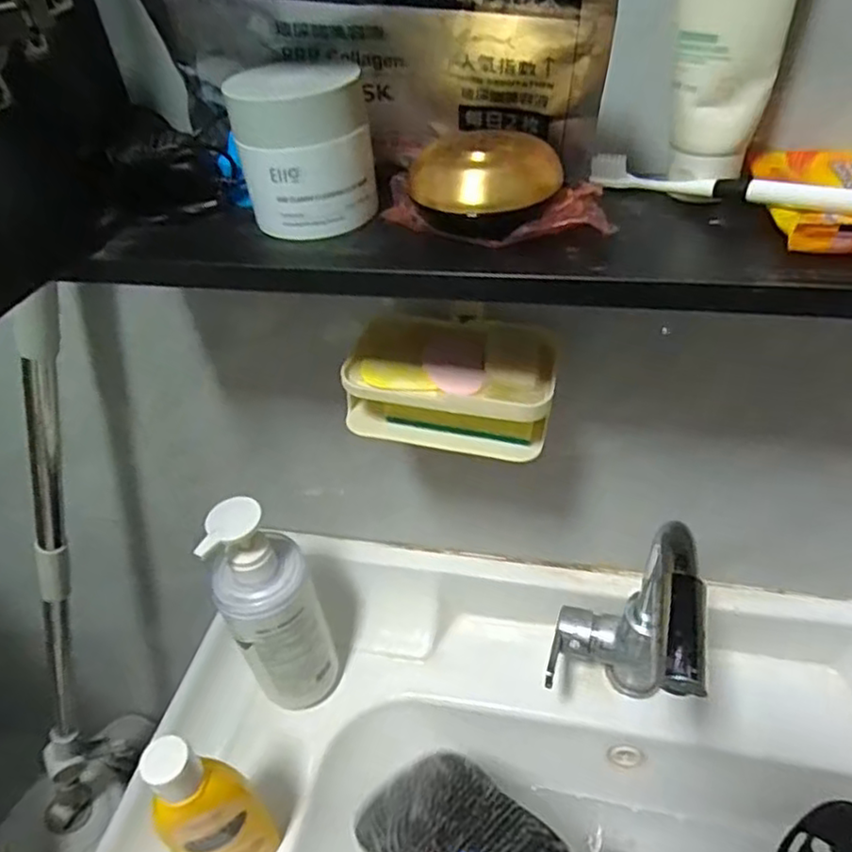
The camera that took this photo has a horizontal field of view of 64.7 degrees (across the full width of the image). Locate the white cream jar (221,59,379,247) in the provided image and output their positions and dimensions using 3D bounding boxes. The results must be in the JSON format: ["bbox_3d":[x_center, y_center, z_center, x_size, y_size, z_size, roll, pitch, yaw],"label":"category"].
[{"bbox_3d":[-0.065,-0.149,0.363,0.069,0.071,0.062,-11,42,-5],"label":"white cream jar"}]

